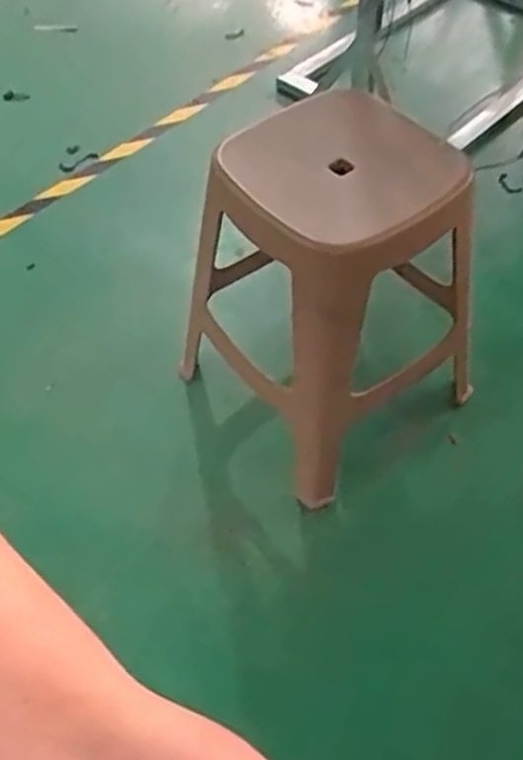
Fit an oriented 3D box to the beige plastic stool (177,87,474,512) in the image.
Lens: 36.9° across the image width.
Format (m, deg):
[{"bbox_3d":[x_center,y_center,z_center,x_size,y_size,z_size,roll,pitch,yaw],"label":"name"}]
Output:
[{"bbox_3d":[0.100,-0.137,1.153,0.340,0.461,0.357,-32,59,-22],"label":"beige plastic stool"}]

